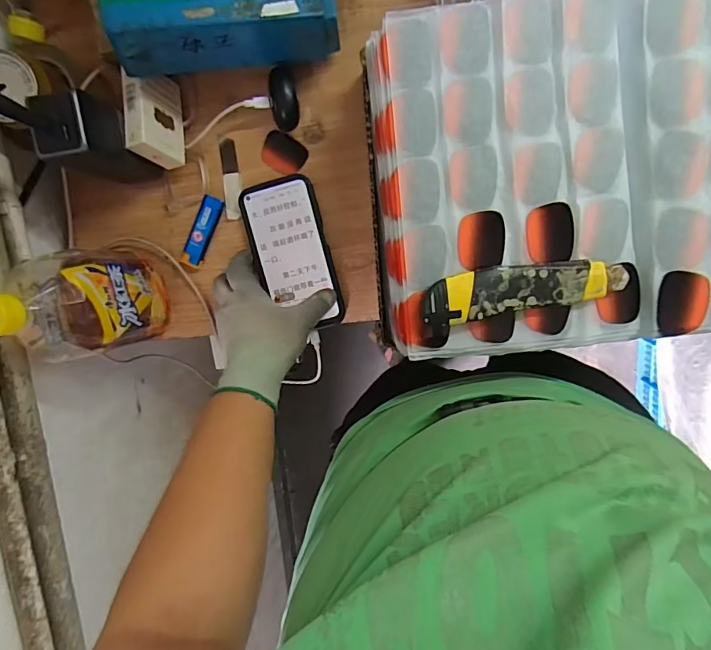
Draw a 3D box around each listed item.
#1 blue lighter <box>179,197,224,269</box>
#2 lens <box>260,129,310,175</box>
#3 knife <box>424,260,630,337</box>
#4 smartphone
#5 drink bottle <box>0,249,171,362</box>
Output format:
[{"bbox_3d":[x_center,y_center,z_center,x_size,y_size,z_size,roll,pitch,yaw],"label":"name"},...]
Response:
[{"bbox_3d":[-0.170,-0.102,0.510,0.023,0.011,0.081,24,100,1],"label":"blue lighter"},{"bbox_3d":[-0.077,-0.184,0.495,0.049,0.004,0.037,27,100,1],"label":"lens"},{"bbox_3d":[0.133,-0.030,0.366,0.156,0.020,0.042,-13,97,7],"label":"knife"},{"bbox_3d":[-0.069,-0.075,0.504,0.080,0.009,0.162,-14,97,7],"label":"smartphone"},{"bbox_3d":[-0.260,-0.021,0.430,0.088,0.198,0.094,-10,97,7],"label":"drink bottle"}]

